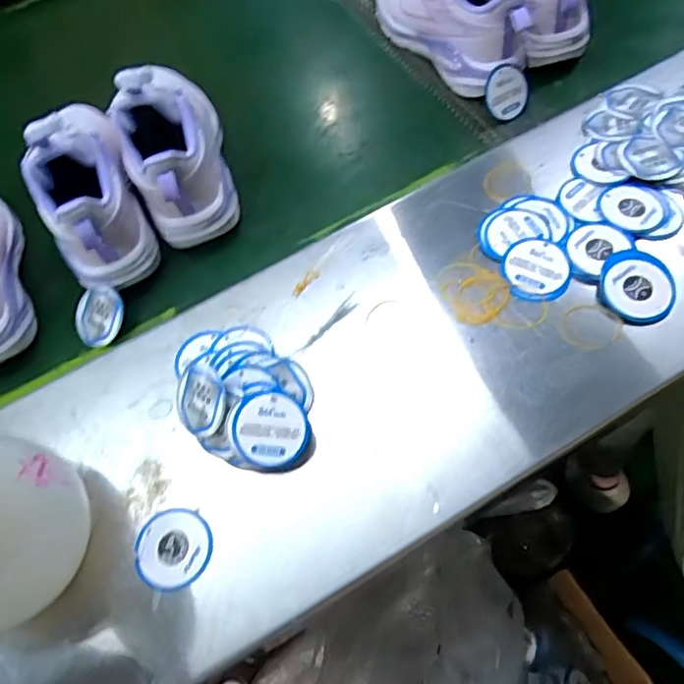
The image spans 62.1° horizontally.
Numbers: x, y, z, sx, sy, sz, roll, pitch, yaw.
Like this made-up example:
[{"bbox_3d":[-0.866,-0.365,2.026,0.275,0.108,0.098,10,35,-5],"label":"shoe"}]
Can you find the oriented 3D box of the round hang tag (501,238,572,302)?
[{"bbox_3d":[0.143,-0.054,0.415,0.046,0.004,0.050,-1,61,3],"label":"round hang tag"}]

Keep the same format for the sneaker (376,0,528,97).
[{"bbox_3d":[0.103,-0.336,0.548,0.087,0.093,0.211,-34,65,-14],"label":"sneaker"}]

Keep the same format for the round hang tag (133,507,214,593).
[{"bbox_3d":[-0.106,0.129,0.355,0.047,0.004,0.048,-1,60,2],"label":"round hang tag"}]

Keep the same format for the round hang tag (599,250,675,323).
[{"bbox_3d":[0.206,-0.040,0.397,0.045,0.007,0.055,9,62,8],"label":"round hang tag"}]

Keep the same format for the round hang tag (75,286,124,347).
[{"bbox_3d":[-0.199,-0.022,0.465,0.046,0.004,0.049,0,90,22],"label":"round hang tag"}]

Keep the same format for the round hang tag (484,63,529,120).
[{"bbox_3d":[0.155,-0.231,0.528,0.045,0.008,0.046,-5,107,-17],"label":"round hang tag"}]

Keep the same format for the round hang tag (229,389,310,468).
[{"bbox_3d":[-0.046,0.057,0.369,0.049,0.005,0.047,12,85,7],"label":"round hang tag"}]

